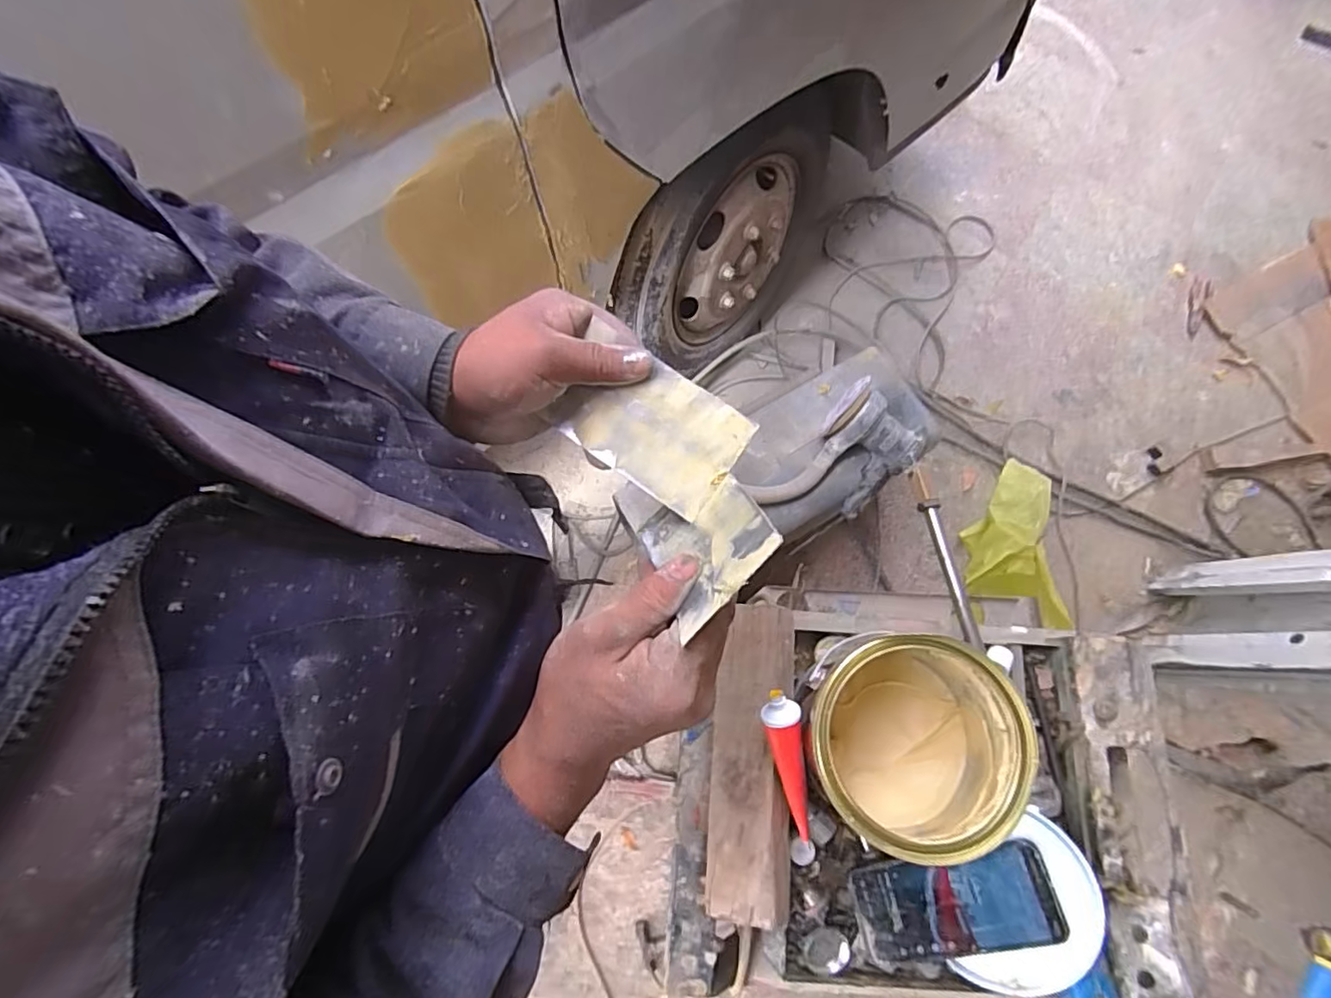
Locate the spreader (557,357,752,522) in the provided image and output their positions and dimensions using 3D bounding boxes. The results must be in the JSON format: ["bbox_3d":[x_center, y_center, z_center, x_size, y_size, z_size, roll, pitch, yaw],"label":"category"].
[{"bbox_3d":[-0.009,-0.048,0.383,0.113,0.004,0.074,35,89,11],"label":"spreader"}]

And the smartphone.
[{"bbox_3d":[0.248,0.349,0.511,0.159,0.006,0.074,-18,68,12],"label":"smartphone"}]

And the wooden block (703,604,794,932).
[{"bbox_3d":[0.077,0.233,0.546,0.071,0.033,0.262,-5,71,33],"label":"wooden block"}]

